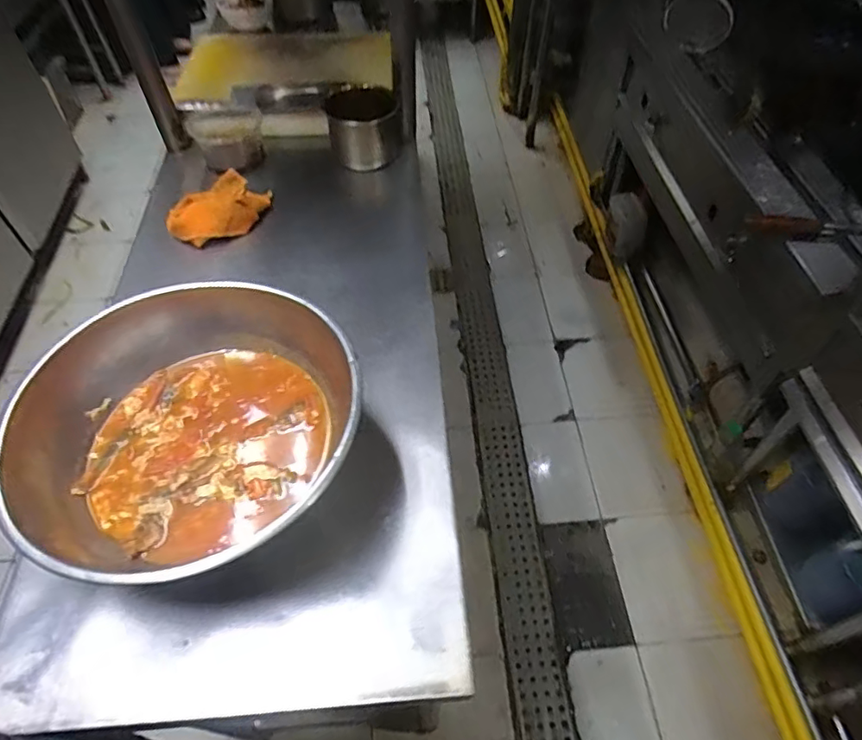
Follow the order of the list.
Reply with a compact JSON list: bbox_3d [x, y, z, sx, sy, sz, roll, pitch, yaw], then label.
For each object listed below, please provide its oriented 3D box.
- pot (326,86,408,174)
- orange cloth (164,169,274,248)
[{"bbox_3d":[-0.111,-0.413,0.959,0.121,0.088,0.125,0,53,0],"label":"pot"},{"bbox_3d":[-0.312,-0.241,0.835,0.095,0.042,0.149,18,56,14],"label":"orange cloth"}]

